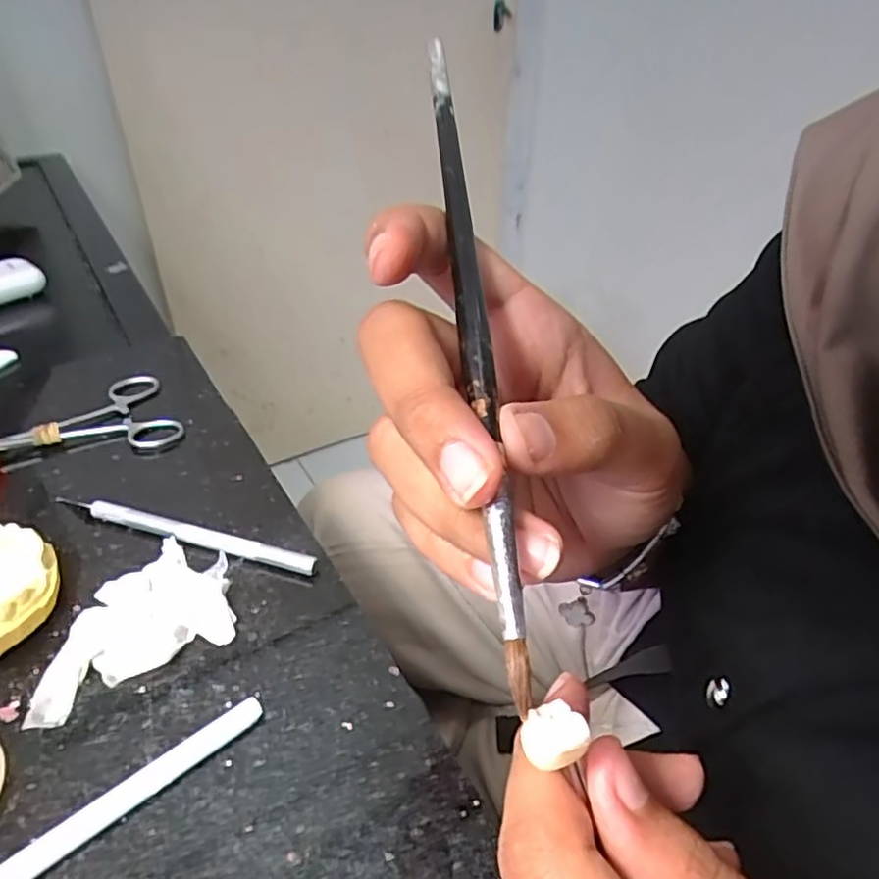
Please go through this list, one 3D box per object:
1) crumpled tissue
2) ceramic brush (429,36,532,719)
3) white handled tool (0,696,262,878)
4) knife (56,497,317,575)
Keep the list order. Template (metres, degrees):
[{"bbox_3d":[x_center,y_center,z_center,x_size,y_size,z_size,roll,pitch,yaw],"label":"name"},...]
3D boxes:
[{"bbox_3d":[-0.123,0.069,0.257,0.075,0.012,0.056,-17,42,-24],"label":"crumpled tissue"},{"bbox_3d":[0.007,-0.034,0.148,0.006,0.006,0.178,-2,62,-6],"label":"ceramic brush"},{"bbox_3d":[-0.117,0.123,0.194,0.137,0.004,0.009,-28,47,-33],"label":"white handled tool"},{"bbox_3d":[-0.119,0.042,0.294,0.134,0.008,0.008,12,39,12],"label":"knife"}]

